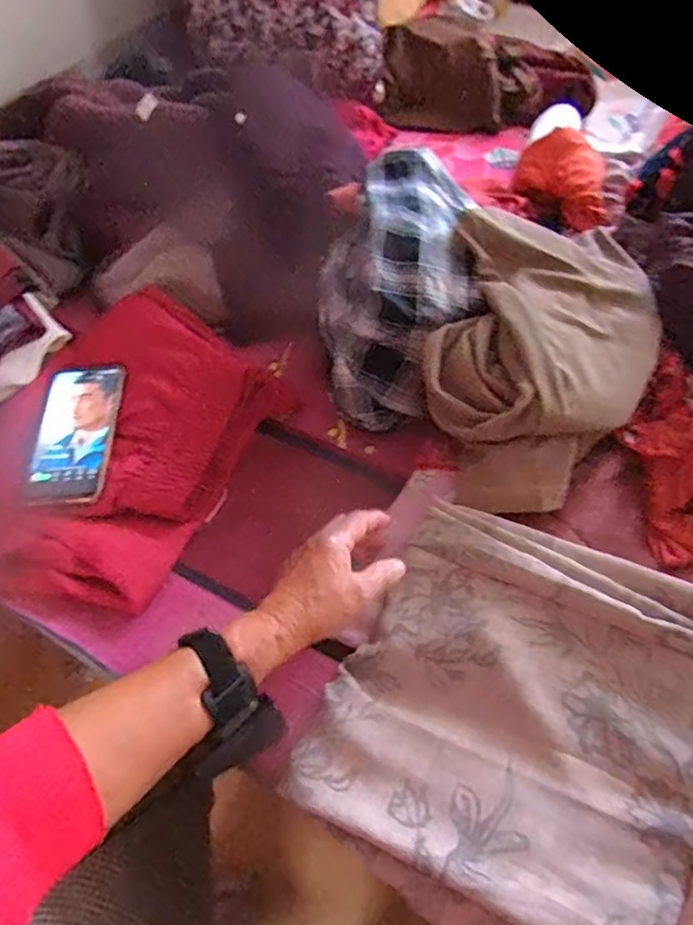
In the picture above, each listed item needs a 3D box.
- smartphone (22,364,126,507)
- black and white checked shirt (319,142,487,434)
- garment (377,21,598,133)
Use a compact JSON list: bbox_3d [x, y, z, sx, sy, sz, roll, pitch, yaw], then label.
[{"bbox_3d":[-0.270,-0.030,0.595,0.078,0.016,0.177,-4,55,-3],"label":"smartphone"},{"bbox_3d":[0.055,-0.201,0.631,0.168,0.072,0.328,10,80,6],"label":"black and white checked shirt"},{"bbox_3d":[0.250,-0.653,1.027,0.383,0.126,0.137,-1,55,-1],"label":"garment"}]

